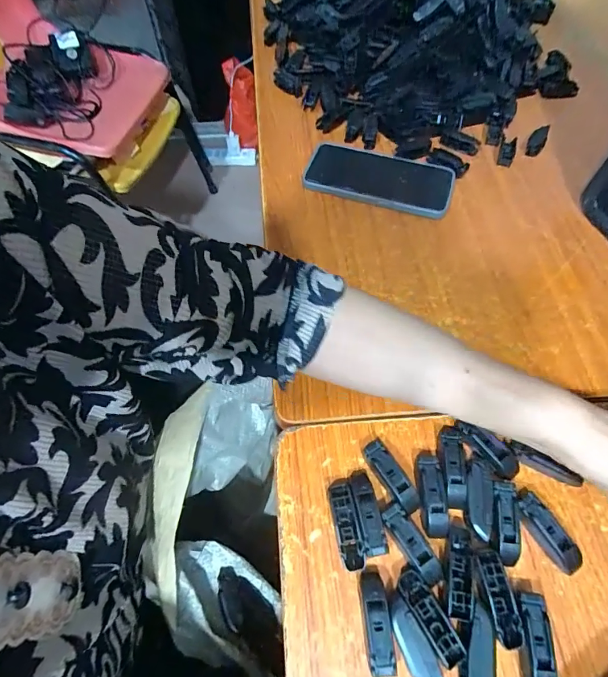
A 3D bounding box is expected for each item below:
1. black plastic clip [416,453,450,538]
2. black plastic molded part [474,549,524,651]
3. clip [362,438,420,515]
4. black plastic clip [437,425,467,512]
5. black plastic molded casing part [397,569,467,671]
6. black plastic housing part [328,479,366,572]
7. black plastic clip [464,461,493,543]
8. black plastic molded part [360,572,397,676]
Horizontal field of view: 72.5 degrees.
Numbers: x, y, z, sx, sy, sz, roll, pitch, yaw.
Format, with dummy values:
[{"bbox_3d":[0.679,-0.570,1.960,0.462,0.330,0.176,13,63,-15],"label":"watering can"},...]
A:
[{"bbox_3d":[0.094,0.115,0.306,0.018,0.011,0.057,-1,62,-1],"label":"black plastic clip"},{"bbox_3d":[0.129,0.173,0.278,0.017,0.015,0.055,-7,62,-5],"label":"black plastic molded part"},{"bbox_3d":[0.066,0.104,0.312,0.017,0.015,0.056,-29,66,-16],"label":"clip"},{"bbox_3d":[0.114,0.096,0.316,0.020,0.008,0.061,5,62,2],"label":"black plastic clip"},{"bbox_3d":[0.082,0.182,0.272,0.017,0.015,0.056,-27,65,-14],"label":"black plastic molded casing part"},{"bbox_3d":[0.030,0.133,0.298,0.016,0.015,0.060,-9,62,-6],"label":"black plastic housing part"},{"bbox_3d":[0.127,0.117,0.301,0.017,0.007,0.052,11,62,5],"label":"black plastic clip"},{"bbox_3d":[0.047,0.185,0.271,0.017,0.016,0.055,-3,62,-3],"label":"black plastic molded part"}]

